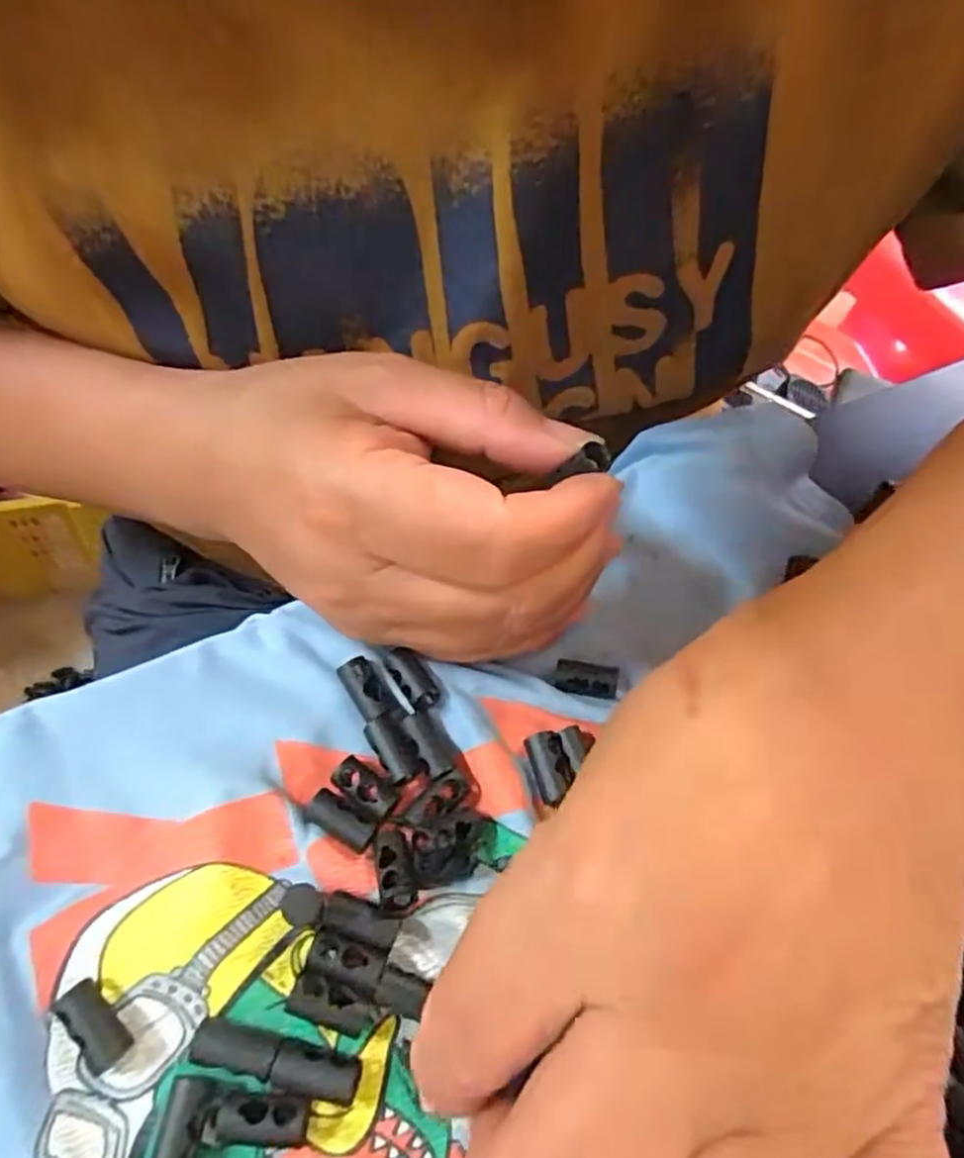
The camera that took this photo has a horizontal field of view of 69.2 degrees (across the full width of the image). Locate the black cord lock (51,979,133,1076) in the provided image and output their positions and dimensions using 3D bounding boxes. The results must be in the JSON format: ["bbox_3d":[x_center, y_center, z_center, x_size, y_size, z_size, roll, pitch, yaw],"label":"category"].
[{"bbox_3d":[-0.084,0.097,0.151,0.008,0.006,0.018,-39,68,-25],"label":"black cord lock"}]

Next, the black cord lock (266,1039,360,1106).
[{"bbox_3d":[-0.036,0.106,0.150,0.019,0.005,0.009,13,57,3],"label":"black cord lock"}]

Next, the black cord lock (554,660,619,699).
[{"bbox_3d":[0.030,0.029,0.201,0.018,0.005,0.010,15,58,4],"label":"black cord lock"}]

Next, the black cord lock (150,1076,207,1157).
[{"bbox_3d":[-0.062,0.114,0.145,0.008,0.007,0.017,4,57,-3],"label":"black cord lock"}]

